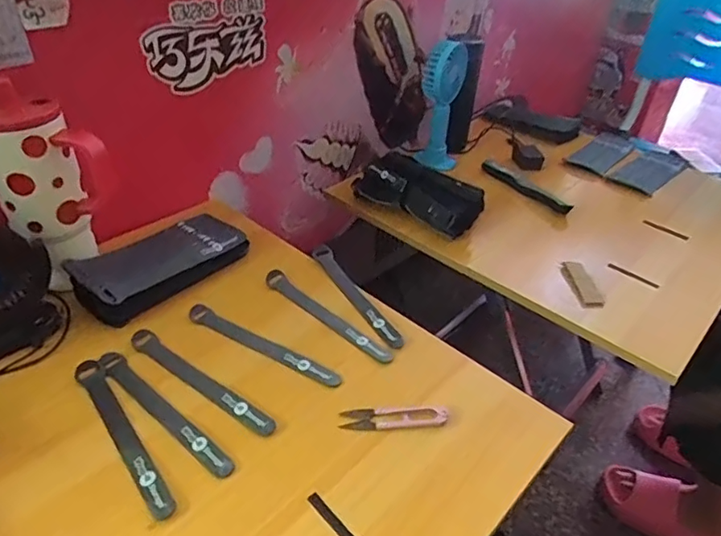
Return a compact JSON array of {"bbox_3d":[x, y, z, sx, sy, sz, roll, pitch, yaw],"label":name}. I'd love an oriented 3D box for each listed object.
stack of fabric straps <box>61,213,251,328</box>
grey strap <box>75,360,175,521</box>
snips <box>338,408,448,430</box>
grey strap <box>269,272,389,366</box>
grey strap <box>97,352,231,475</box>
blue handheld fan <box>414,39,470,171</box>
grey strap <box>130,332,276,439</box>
[{"bbox_3d":[-0.241,-0.011,0.652,0.096,0.035,0.202,28,44,28],"label":"stack of fabric straps"},{"bbox_3d":[-0.215,0.147,0.481,0.022,0.009,0.191,-26,46,-33],"label":"grey strap"},{"bbox_3d":[0.032,0.140,0.508,0.099,0.009,0.023,0,38,-5],"label":"snips"},{"bbox_3d":[-0.042,0.055,0.618,0.194,0.010,0.022,32,55,31],"label":"grey strap"},{"bbox_3d":[-0.187,0.133,0.504,0.193,0.005,0.021,30,50,30],"label":"grey strap"},{"bbox_3d":[0.144,-0.279,0.964,0.079,0.239,0.070,8,38,5],"label":"blue handheld fan"},{"bbox_3d":[-0.163,0.112,0.536,0.195,0.004,0.024,27,48,26],"label":"grey strap"}]

